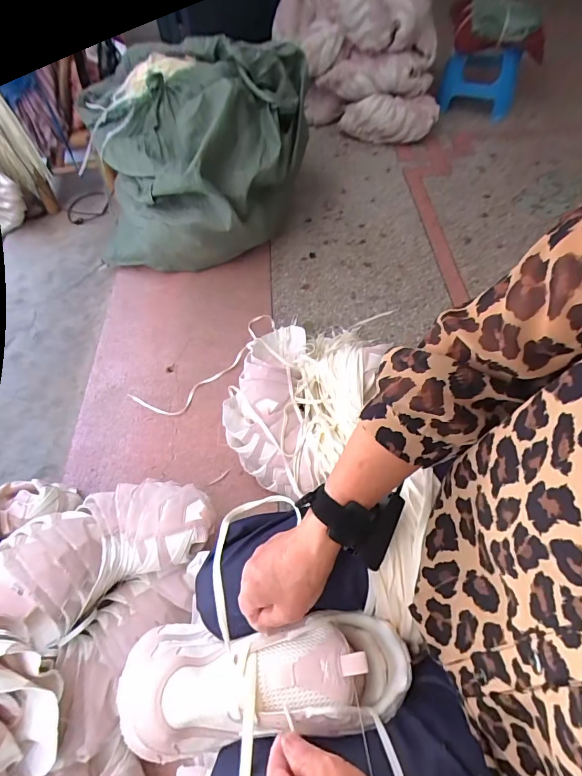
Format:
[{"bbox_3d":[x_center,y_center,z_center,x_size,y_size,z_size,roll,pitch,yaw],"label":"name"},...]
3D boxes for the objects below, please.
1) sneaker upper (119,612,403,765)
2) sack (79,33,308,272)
[{"bbox_3d":[-0.035,0.288,0.396,0.295,0.138,0.098,-10,57,6],"label":"sneaker upper"},{"bbox_3d":[-0.298,-0.669,1.154,0.538,0.422,0.506,20,61,16],"label":"sack"}]

